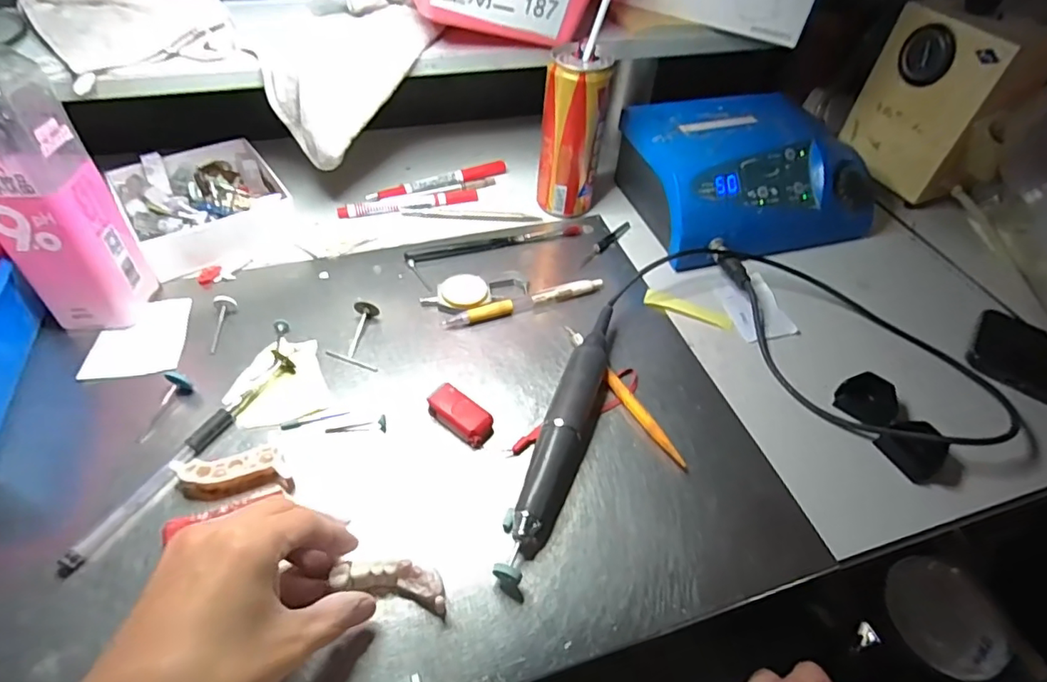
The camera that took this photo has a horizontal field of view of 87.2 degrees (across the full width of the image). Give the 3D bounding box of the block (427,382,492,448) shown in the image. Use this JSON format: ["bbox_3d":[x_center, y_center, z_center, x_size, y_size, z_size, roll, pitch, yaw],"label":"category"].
[{"bbox_3d":[-0.043,0.052,0.374,0.047,0.021,0.024,31,53,22],"label":"block"}]

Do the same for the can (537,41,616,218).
[{"bbox_3d":[0.047,-0.188,0.507,0.063,0.140,0.050,8,48,3],"label":"can"}]

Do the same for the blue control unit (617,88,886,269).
[{"bbox_3d":[0.219,-0.169,0.542,0.236,0.069,0.172,-13,51,-16],"label":"blue control unit"}]

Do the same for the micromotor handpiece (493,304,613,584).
[{"bbox_3d":[0.029,0.056,0.371,0.030,0.026,0.210,18,49,11],"label":"micromotor handpiece"}]

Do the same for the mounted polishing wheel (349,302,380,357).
[{"bbox_3d":[-0.120,-0.008,0.415,0.018,0.014,0.044,0,48,-5],"label":"mounted polishing wheel"}]

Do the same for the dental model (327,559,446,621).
[{"bbox_3d":[-0.070,0.133,0.300,0.059,0.018,0.020,13,53,-2],"label":"dental model"}]

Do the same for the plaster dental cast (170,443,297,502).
[{"bbox_3d":[-0.175,0.080,0.334,0.065,0.016,0.026,-7,49,-11],"label":"plaster dental cast"}]

